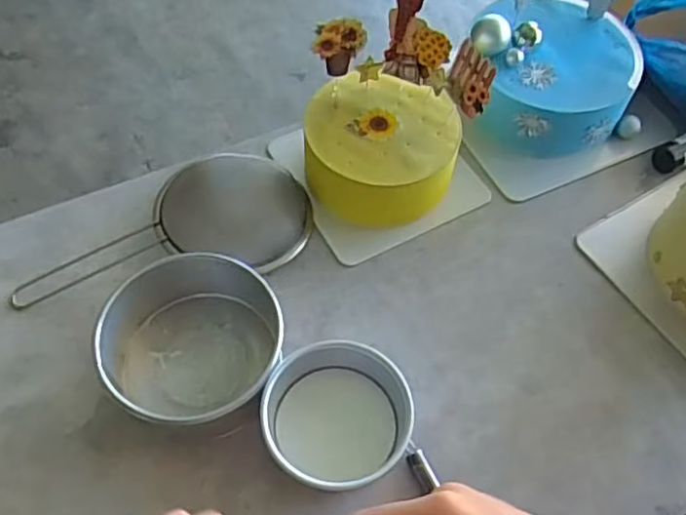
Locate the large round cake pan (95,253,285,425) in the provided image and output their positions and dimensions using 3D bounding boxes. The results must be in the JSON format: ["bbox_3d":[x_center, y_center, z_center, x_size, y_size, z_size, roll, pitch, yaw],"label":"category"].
[{"bbox_3d":[-0.145,0.086,0.637,0.158,0.080,0.150,1,59,-1],"label":"large round cake pan"}]

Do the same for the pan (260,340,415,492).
[{"bbox_3d":[-0.006,0.151,0.615,0.133,0.050,0.134,1,59,-1],"label":"pan"}]

